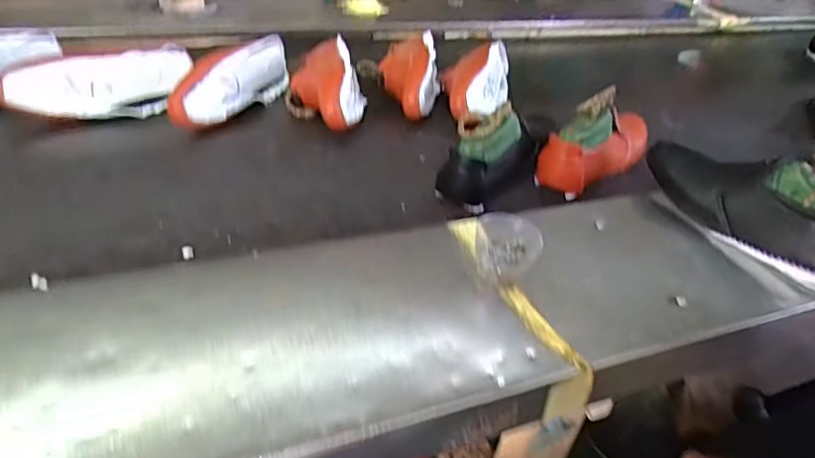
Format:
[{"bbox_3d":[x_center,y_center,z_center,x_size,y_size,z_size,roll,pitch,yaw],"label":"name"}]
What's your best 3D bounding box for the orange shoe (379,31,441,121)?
[{"bbox_3d":[0.004,-0.268,0.981,0.102,0.072,0.257,5,37,-3],"label":"orange shoe"}]

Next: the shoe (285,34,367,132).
[{"bbox_3d":[-0.129,-0.230,0.912,0.122,0.071,0.259,-1,38,-11],"label":"shoe"}]

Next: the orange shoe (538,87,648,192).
[{"bbox_3d":[0.277,-0.125,0.817,0.208,0.123,0.077,-25,47,-35],"label":"orange shoe"}]

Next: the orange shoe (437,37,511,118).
[{"bbox_3d":[0.124,-0.243,0.972,0.087,0.066,0.256,19,39,15],"label":"orange shoe"}]

